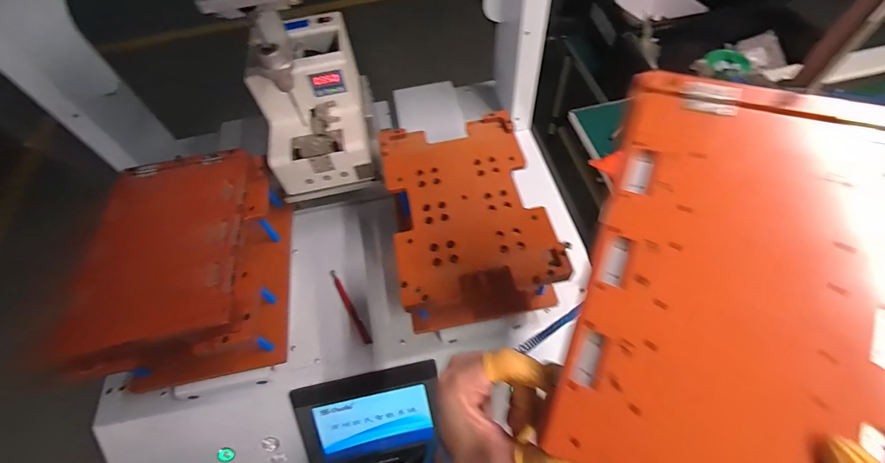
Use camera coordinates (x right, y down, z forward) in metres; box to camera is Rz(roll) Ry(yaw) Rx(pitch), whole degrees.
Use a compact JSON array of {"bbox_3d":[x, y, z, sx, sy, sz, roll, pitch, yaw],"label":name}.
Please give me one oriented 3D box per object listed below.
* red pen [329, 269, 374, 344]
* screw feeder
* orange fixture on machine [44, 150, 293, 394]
[{"bbox_3d":[-0.138,0.110,0.568,0.012,0.007,0.132,-29,60,-13],"label":"red pen"},{"bbox_3d":[-0.180,-0.182,0.562,0.140,0.159,0.200,-10,58,-2],"label":"screw feeder"},{"bbox_3d":[-0.317,0.047,0.503,0.185,0.136,0.261,-10,58,-2],"label":"orange fixture on machine"}]

